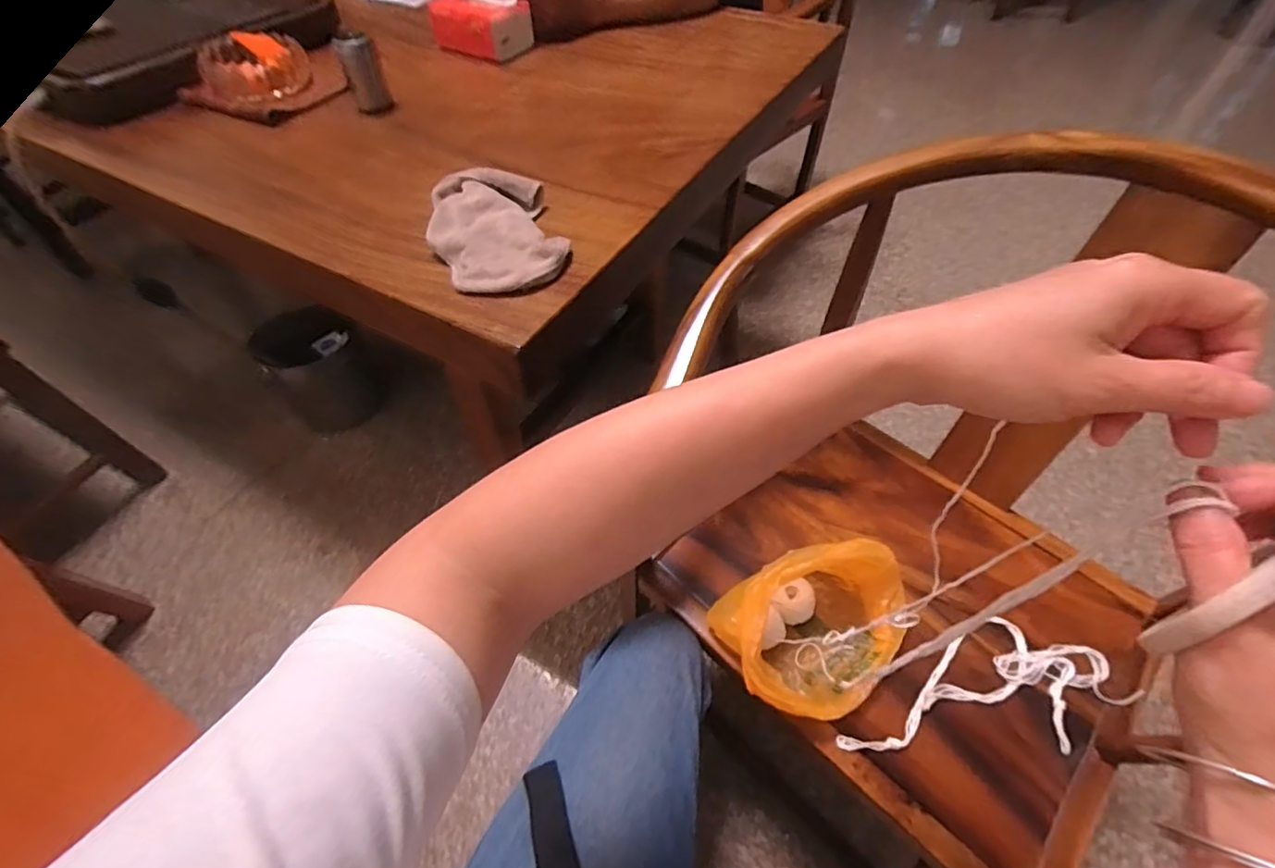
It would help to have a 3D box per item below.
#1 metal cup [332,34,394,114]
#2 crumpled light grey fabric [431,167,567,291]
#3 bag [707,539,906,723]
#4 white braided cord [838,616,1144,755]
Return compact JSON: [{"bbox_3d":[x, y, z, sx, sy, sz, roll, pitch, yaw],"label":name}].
[{"bbox_3d":[-0.354,-0.465,0.722,0.043,0.097,0.043,-19,54,-14],"label":"metal cup"},{"bbox_3d":[-0.142,-0.202,0.548,0.124,0.041,0.169,-18,54,-14],"label":"crumpled light grey fabric"},{"bbox_3d":[0.199,0.207,0.592,0.202,0.117,0.151,-20,54,-15],"label":"bag"},{"bbox_3d":[0.373,0.298,0.595,0.308,0.018,0.130,-22,55,-16],"label":"white braided cord"}]

